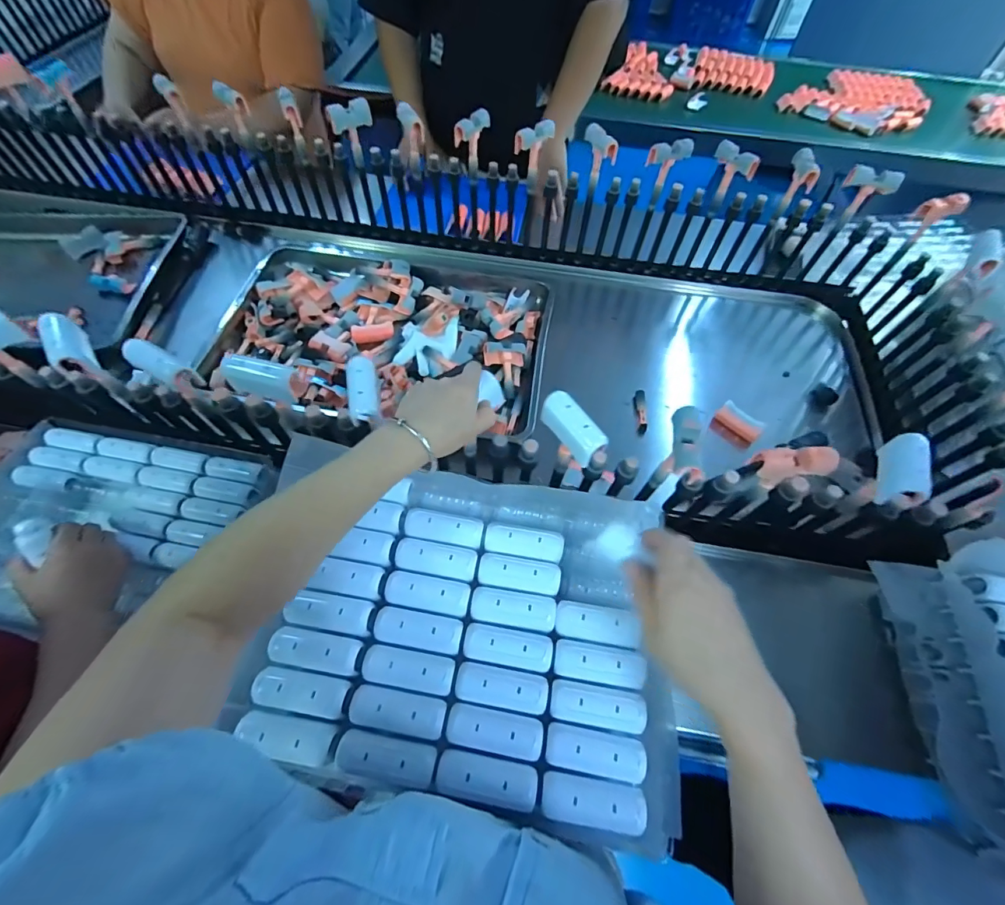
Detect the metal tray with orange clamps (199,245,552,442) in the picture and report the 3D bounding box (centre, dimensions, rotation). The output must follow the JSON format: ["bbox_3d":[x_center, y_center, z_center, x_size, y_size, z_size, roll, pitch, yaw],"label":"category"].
[{"bbox_3d":[-0.207,-0.233,0.812,0.576,0.060,0.408,11,59,5],"label":"metal tray with orange clamps"}]

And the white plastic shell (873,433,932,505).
[{"bbox_3d":[0.409,0.016,0.446,0.027,0.042,0.071,16,60,7],"label":"white plastic shell"}]

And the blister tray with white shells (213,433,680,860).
[{"bbox_3d":[-0.015,0.148,0.395,0.345,0.045,0.268,12,59,5],"label":"blister tray with white shells"}]

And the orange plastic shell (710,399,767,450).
[{"bbox_3d":[0.394,-0.047,0.735,0.037,0.044,0.077,-34,66,-20],"label":"orange plastic shell"}]

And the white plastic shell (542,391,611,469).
[{"bbox_3d":[0.070,-0.026,0.446,0.034,0.030,0.077,-26,63,-17],"label":"white plastic shell"}]

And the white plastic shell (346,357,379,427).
[{"bbox_3d":[-0.147,-0.068,0.459,0.029,0.013,0.073,-7,76,-6],"label":"white plastic shell"}]

